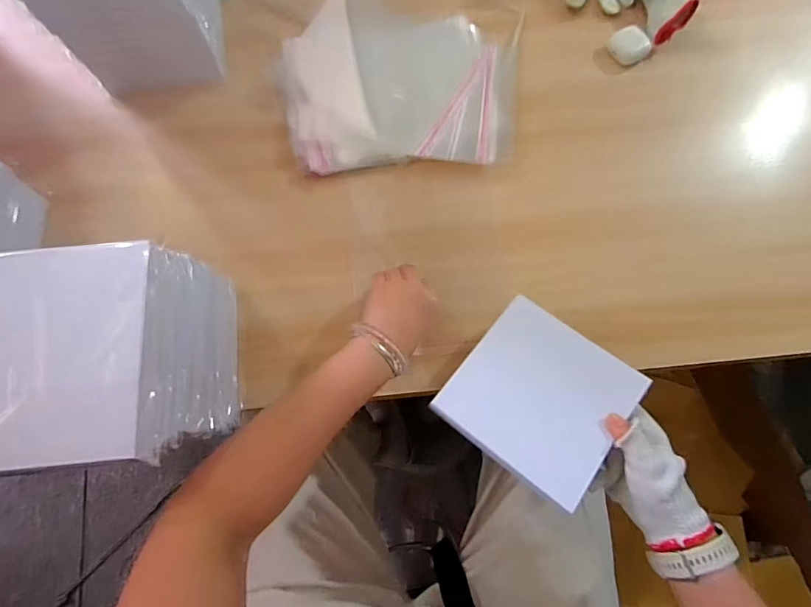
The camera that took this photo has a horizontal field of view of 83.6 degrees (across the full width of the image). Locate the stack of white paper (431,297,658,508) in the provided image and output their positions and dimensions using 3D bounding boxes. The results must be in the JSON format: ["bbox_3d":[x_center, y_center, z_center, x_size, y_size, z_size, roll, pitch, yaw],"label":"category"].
[{"bbox_3d":[0.128,0.086,0.429,0.147,0.014,0.147,36,73,16],"label":"stack of white paper"}]

